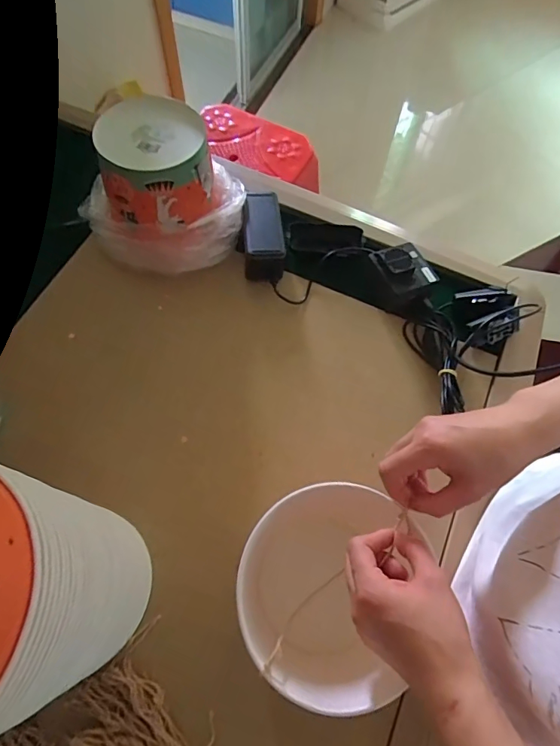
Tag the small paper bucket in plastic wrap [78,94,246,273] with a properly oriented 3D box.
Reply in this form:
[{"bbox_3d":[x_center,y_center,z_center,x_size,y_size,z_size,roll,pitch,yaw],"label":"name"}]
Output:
[{"bbox_3d":[-0.158,-0.236,0.580,0.201,0.153,0.162,11,66,3],"label":"small paper bucket in plastic wrap"}]

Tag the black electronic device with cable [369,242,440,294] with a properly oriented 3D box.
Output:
[{"bbox_3d":[0.168,-0.145,0.596,0.072,0.018,0.069,-18,68,-10],"label":"black electronic device with cable"}]

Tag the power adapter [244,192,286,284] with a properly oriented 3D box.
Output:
[{"bbox_3d":[-0.024,-0.197,0.621,0.056,0.043,0.138,-2,66,-3],"label":"power adapter"}]

